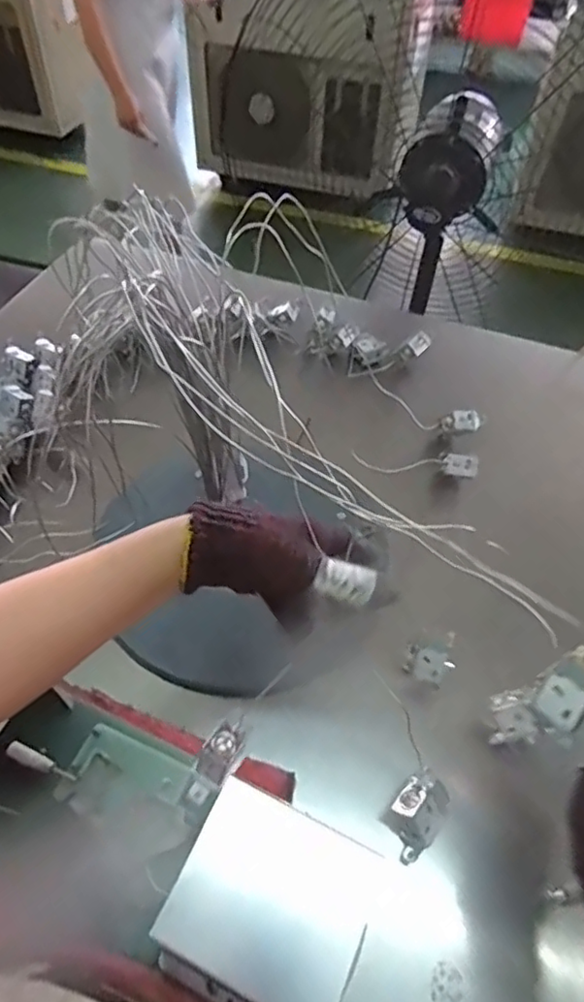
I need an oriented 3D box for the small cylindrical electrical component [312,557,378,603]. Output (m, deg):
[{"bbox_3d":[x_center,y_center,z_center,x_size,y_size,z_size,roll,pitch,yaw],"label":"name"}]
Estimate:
[{"bbox_3d":[0.039,0.056,0.418,0.038,0.016,0.022,12,53,6],"label":"small cylindrical electrical component"}]

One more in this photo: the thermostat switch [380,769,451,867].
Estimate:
[{"bbox_3d":[0.105,0.261,0.508,0.060,0.044,0.042,-36,62,-26],"label":"thermostat switch"}]

